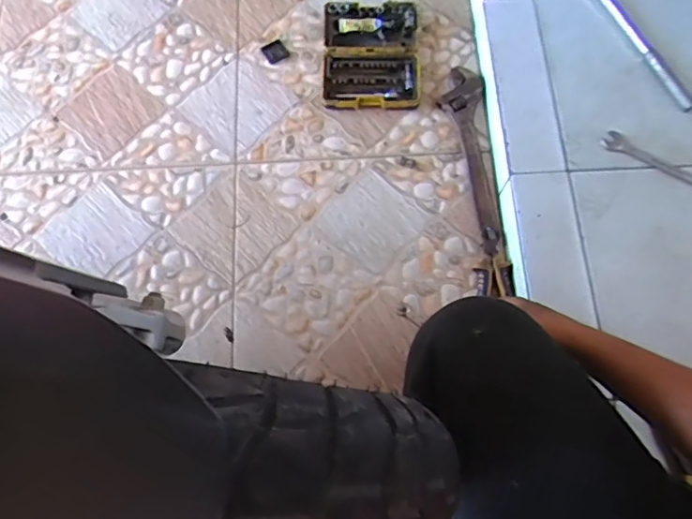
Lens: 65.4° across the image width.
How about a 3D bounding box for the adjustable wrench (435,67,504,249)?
[{"bbox_3d":[0.195,-0.160,0.813,0.065,0.030,0.309,-5,72,-1],"label":"adjustable wrench"}]

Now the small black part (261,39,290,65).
[{"bbox_3d":[-0.118,-0.346,0.891,0.039,0.006,0.041,-29,74,-9],"label":"small black part"}]

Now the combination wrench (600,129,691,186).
[{"bbox_3d":[0.427,-0.125,0.727,0.168,0.004,0.031,35,74,17],"label":"combination wrench"}]

